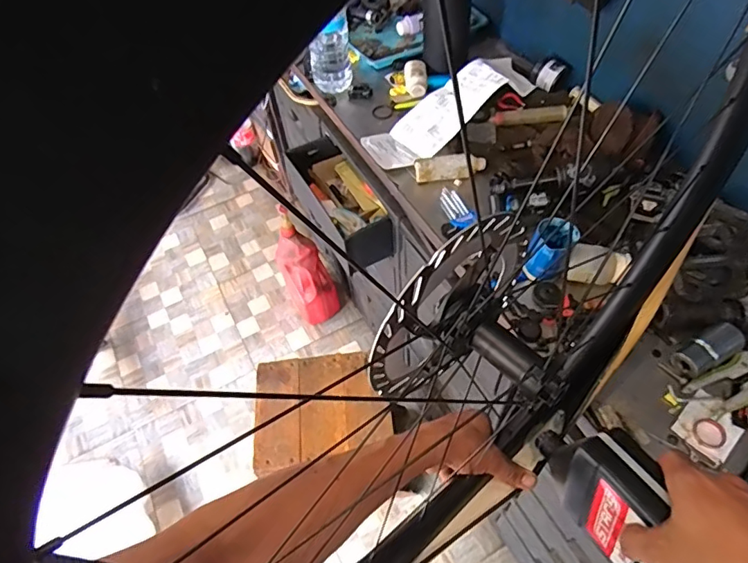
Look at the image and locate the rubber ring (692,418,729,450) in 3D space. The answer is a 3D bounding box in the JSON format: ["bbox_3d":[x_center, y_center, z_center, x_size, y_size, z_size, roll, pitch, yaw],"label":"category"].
[{"bbox_3d":[0.395,0.179,0.590,0.036,0.004,0.037,-2,55,3],"label":"rubber ring"}]

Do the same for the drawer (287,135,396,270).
[{"bbox_3d":[-0.067,-0.173,1.126,0.170,0.120,0.346,-30,58,-15],"label":"drawer"}]

